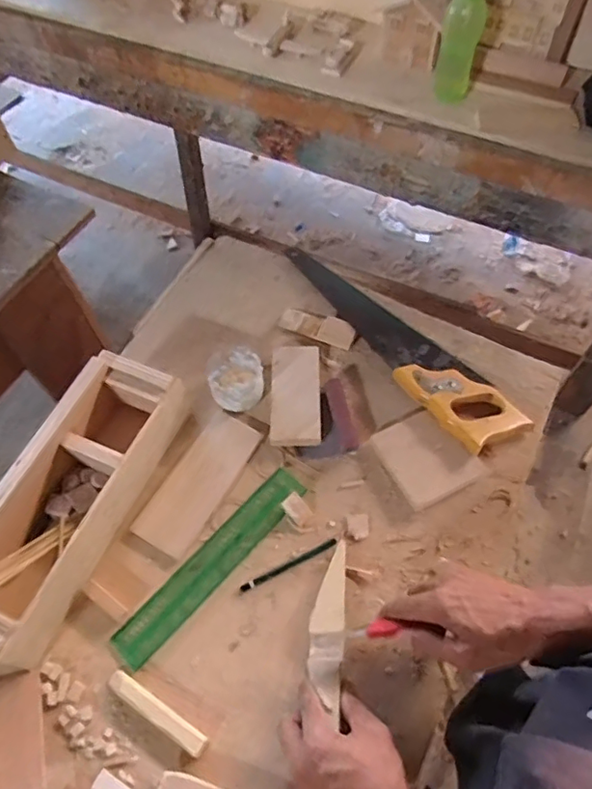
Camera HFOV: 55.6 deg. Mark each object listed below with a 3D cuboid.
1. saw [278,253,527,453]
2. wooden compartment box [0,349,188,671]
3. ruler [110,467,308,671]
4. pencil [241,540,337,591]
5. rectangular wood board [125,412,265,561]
[{"bbox_3d":[0.128,-0.083,0.729,0.096,0.031,0.386,-31,63,-14],"label":"saw"},{"bbox_3d":[-0.236,0.109,0.599,0.117,0.083,0.318,19,60,15],"label":"wooden compartment box"},{"bbox_3d":[-0.088,0.177,0.601,0.045,0.010,0.247,36,67,26],"label":"ruler"},{"bbox_3d":[-0.007,0.179,0.594,0.110,0.006,0.009,-24,62,-11],"label":"pencil"},{"bbox_3d":[-0.111,0.098,0.644,0.070,0.016,0.170,25,64,16],"label":"rectangular wood board"}]

